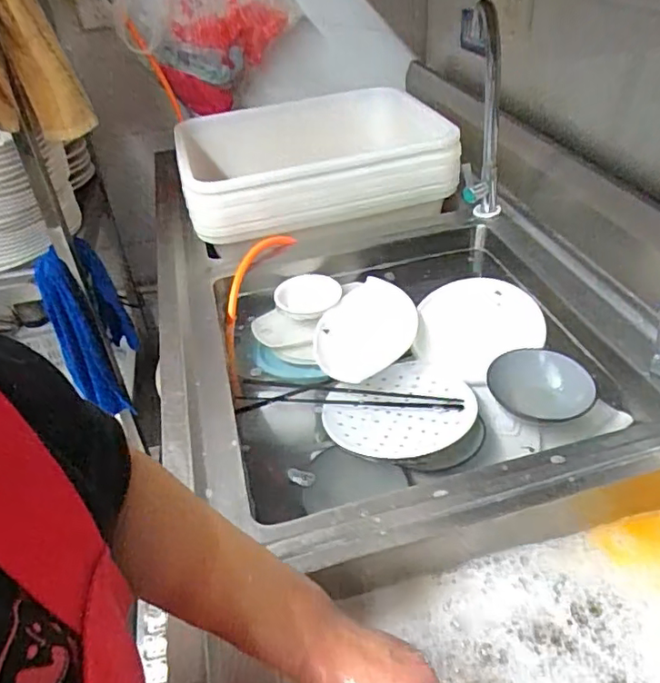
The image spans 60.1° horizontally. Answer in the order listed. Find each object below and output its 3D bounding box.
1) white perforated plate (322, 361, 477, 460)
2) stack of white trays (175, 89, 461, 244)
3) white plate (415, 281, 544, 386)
[{"bbox_3d":[0.096,0.091,0.757,0.199,0.019,0.160,-15,40,-12],"label":"white perforated plate"},{"bbox_3d":[-0.045,-0.385,1.180,0.516,0.115,0.426,-12,39,-8],"label":"stack of white trays"},{"bbox_3d":[0.226,-0.016,0.864,0.184,0.030,0.192,-5,50,5],"label":"white plate"}]

